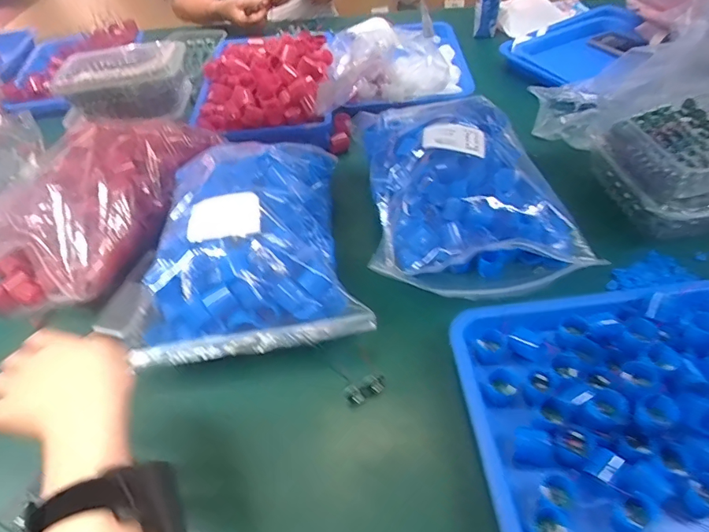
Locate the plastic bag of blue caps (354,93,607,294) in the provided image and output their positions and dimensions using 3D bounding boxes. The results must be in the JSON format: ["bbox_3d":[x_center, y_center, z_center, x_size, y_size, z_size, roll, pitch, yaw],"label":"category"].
[{"bbox_3d":[0.135,-0.109,0.631,0.258,0.128,0.320,-12,48,-4],"label":"plastic bag of blue caps"}]

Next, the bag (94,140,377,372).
[{"bbox_3d":[-0.148,-0.044,0.566,0.289,0.092,0.315,-12,48,-5],"label":"bag"}]

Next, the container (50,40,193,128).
[{"bbox_3d":[-0.407,-0.327,0.826,0.214,0.089,0.128,-8,48,-1],"label":"container"}]

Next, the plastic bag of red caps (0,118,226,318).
[{"bbox_3d":[-0.397,-0.101,0.673,0.262,0.111,0.345,13,51,17],"label":"plastic bag of red caps"}]

